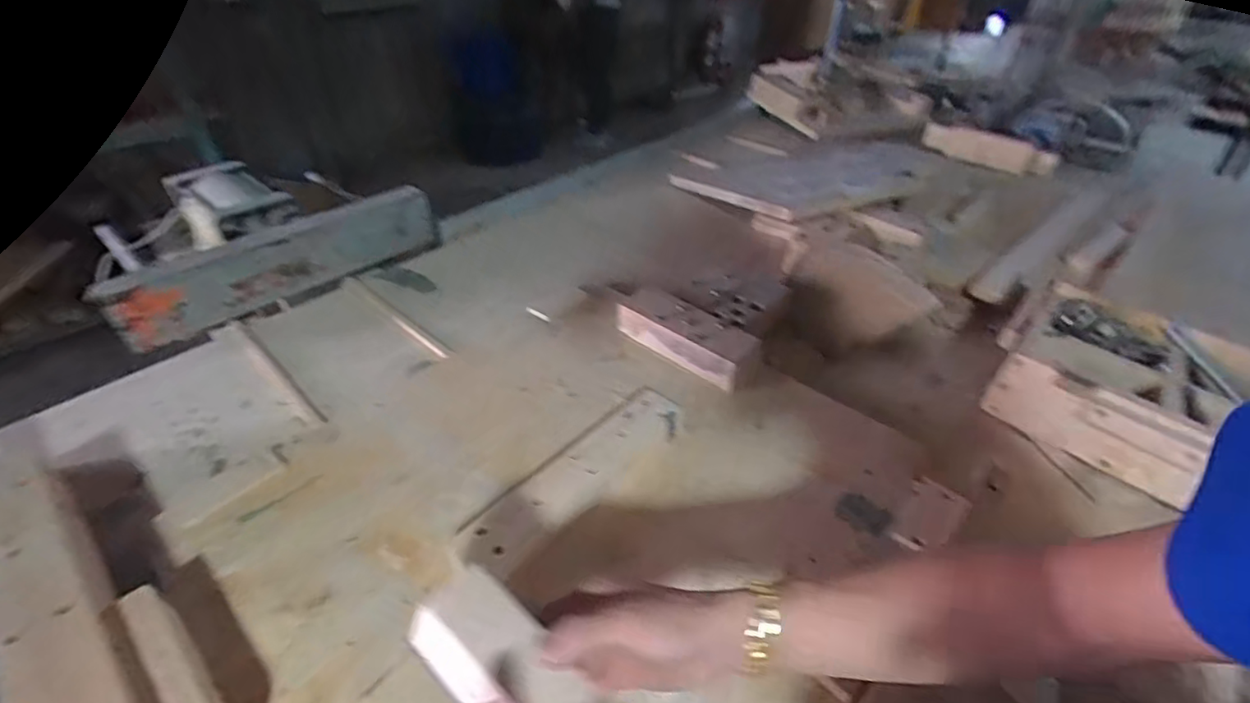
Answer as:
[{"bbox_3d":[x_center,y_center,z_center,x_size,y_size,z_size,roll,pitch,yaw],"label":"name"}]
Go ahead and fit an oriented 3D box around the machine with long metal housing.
[{"bbox_3d":[-0.685,-0.226,1.048,0.403,0.139,0.499,30,49,32],"label":"machine with long metal housing"}]

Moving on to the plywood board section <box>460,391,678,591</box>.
[{"bbox_3d":[-0.048,0.141,0.624,0.067,0.045,0.290,29,48,31],"label":"plywood board section"}]

